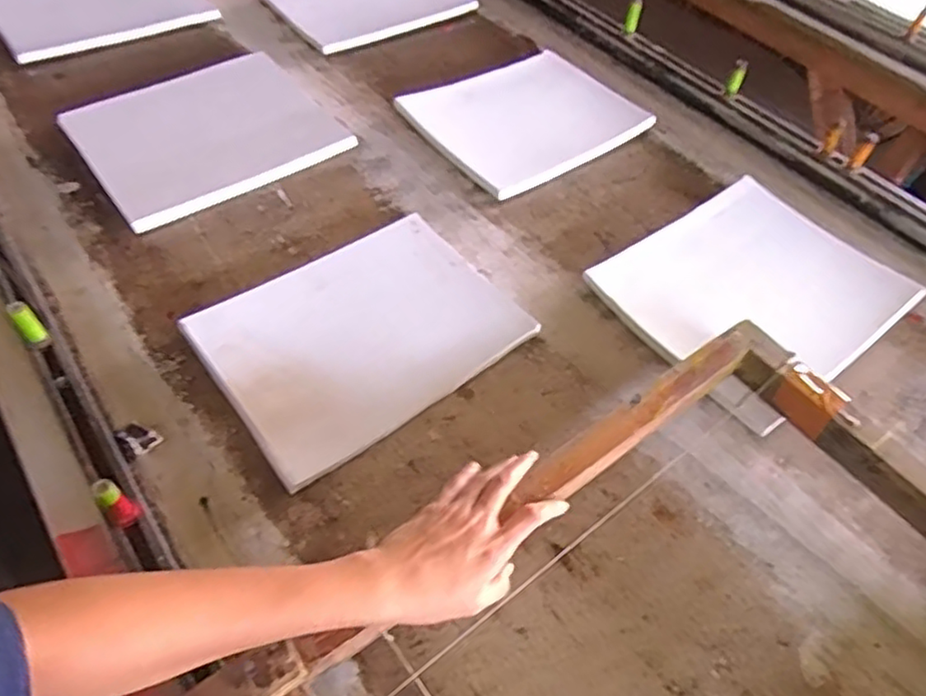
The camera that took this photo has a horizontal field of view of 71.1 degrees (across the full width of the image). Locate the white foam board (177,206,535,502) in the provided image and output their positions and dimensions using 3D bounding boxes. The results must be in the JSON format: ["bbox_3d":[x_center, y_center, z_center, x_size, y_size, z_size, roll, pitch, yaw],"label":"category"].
[{"bbox_3d":[-0.094,-0.020,0.614,0.274,0.019,0.203,-32,61,-26],"label":"white foam board"}]

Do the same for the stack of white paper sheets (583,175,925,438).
[{"bbox_3d":[0.301,-0.061,0.673,0.257,0.033,0.225,-30,60,-24],"label":"stack of white paper sheets"}]

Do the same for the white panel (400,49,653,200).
[{"bbox_3d":[0.084,-0.301,0.842,0.261,0.028,0.200,-28,59,-23],"label":"white panel"}]

